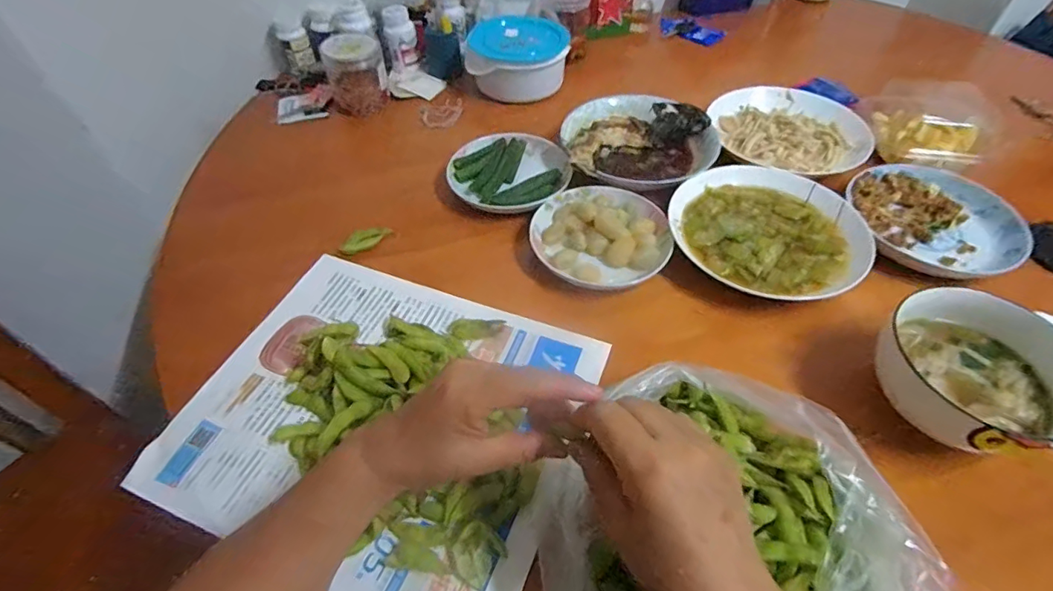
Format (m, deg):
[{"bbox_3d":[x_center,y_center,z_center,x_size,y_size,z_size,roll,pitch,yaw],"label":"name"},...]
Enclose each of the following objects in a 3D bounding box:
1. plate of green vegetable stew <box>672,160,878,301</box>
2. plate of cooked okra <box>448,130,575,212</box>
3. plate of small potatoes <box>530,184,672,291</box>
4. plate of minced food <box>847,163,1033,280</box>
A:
[{"bbox_3d":[0.265,-0.071,0.549,0.198,0.035,0.184,-1,50,1],"label":"plate of green vegetable stew"},{"bbox_3d":[-0.021,-0.156,0.630,0.151,0.034,0.143,4,50,4],"label":"plate of cooked okra"},{"bbox_3d":[0.081,-0.069,0.551,0.145,0.041,0.145,-1,50,1],"label":"plate of small potatoes"},{"bbox_3d":[0.455,-0.090,0.556,0.150,0.028,0.172,-6,50,-4],"label":"plate of minced food"}]

